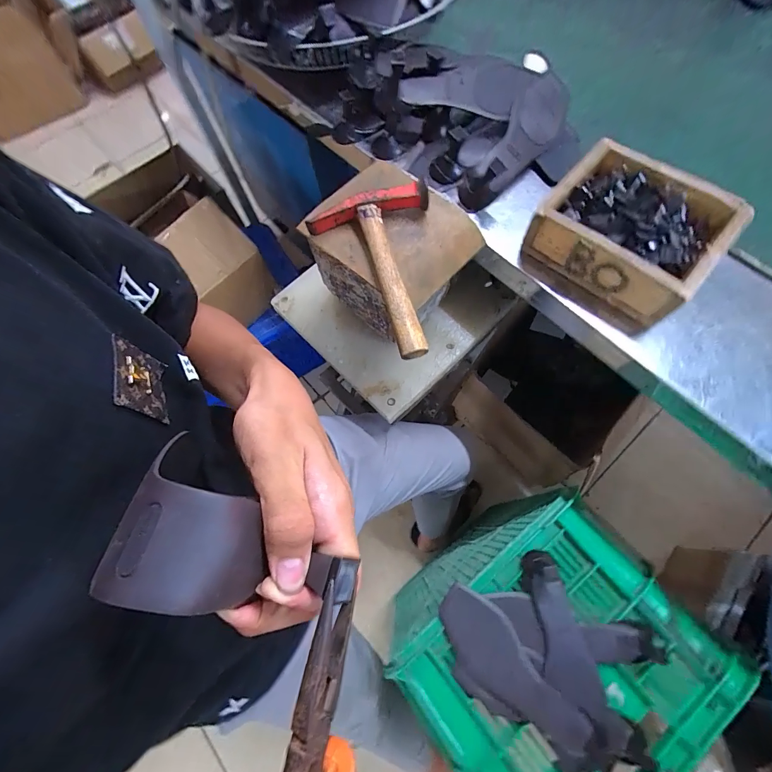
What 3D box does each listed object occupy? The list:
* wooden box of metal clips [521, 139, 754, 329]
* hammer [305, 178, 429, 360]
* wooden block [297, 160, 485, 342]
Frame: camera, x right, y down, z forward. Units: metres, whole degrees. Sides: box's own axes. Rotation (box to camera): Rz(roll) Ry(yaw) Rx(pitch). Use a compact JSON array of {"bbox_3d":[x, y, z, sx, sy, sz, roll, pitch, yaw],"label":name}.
[{"bbox_3d":[0.280,-0.183,0.431,0.187,0.072,0.154,40,76,15],"label":"wooden box of metal clips"},{"bbox_3d":[0.003,-0.127,0.397,0.138,0.030,0.204,-15,70,-4],"label":"hammer"},{"bbox_3d":[0.014,-0.161,0.496,0.185,0.153,0.153,41,76,15],"label":"wooden block"}]

